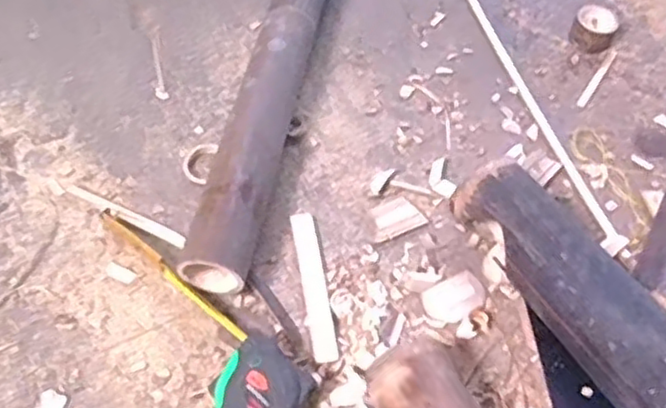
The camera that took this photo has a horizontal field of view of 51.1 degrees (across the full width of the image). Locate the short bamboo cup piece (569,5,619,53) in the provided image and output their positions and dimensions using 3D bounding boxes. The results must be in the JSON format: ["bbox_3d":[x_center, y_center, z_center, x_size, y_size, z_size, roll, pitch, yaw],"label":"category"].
[{"bbox_3d":[0.333,-0.222,0.891,0.053,0.040,0.053,23,59,11],"label":"short bamboo cup piece"}]

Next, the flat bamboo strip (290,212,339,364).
[{"bbox_3d":[-0.019,0.078,0.689,0.022,0.008,0.167,-7,58,-8],"label":"flat bamboo strip"}]

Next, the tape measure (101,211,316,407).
[{"bbox_3d":[-0.133,0.100,0.645,0.085,0.045,0.295,-38,67,-24],"label":"tape measure"}]

